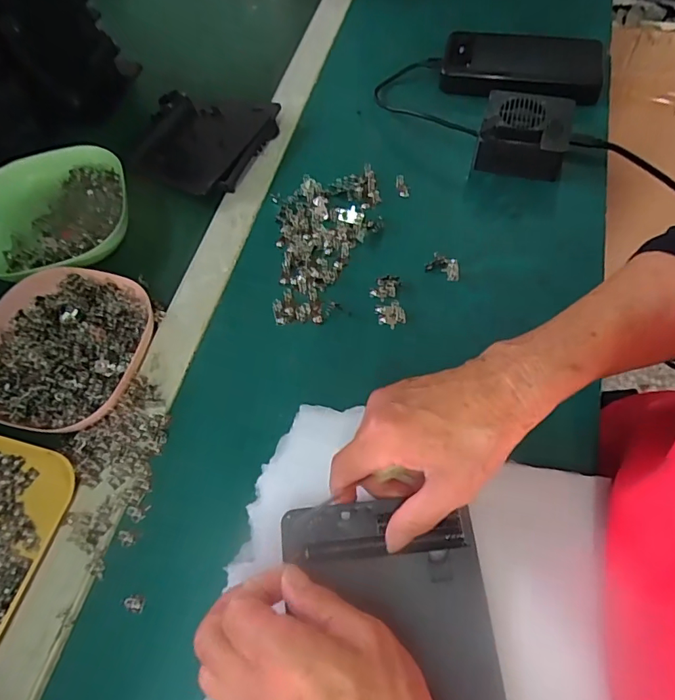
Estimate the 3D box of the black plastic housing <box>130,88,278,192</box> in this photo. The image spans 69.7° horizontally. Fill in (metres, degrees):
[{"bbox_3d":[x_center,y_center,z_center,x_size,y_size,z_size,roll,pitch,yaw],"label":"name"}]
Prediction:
[{"bbox_3d":[-0.136,-0.208,0.481,0.124,0.019,0.122,16,64,14],"label":"black plastic housing"}]

